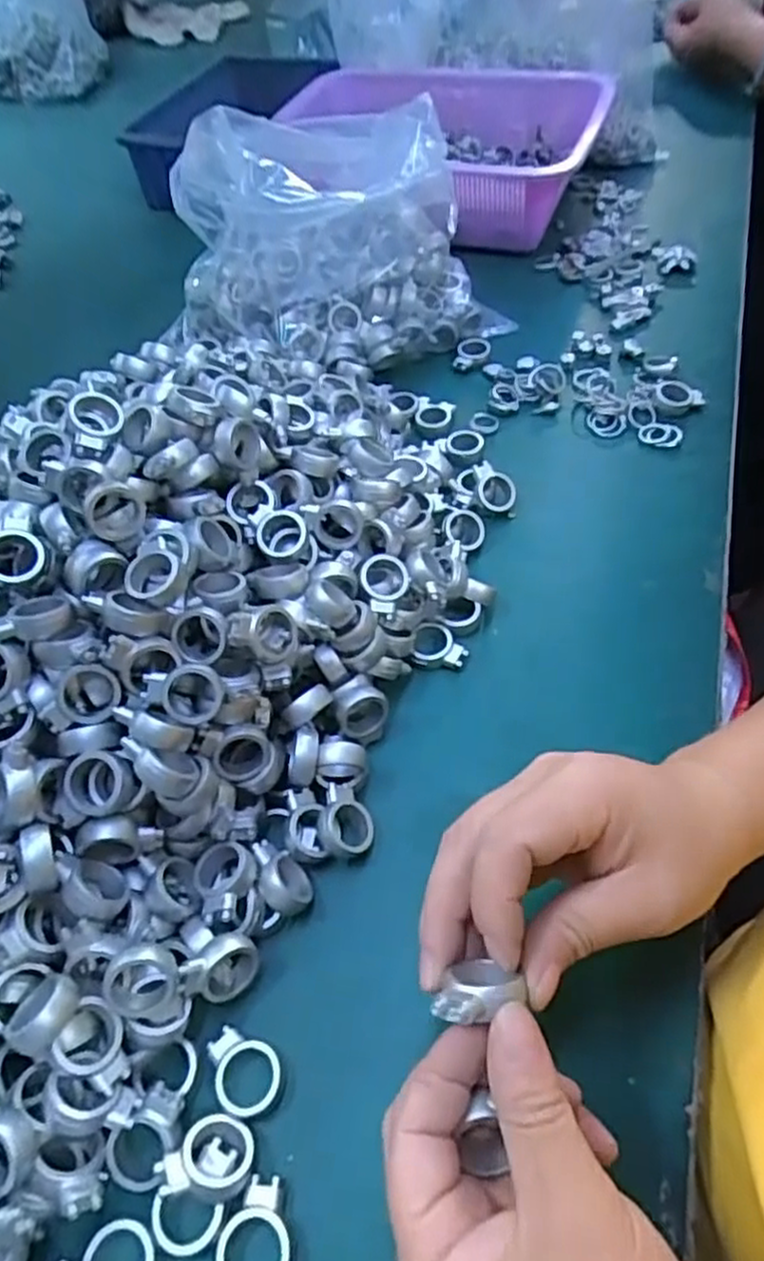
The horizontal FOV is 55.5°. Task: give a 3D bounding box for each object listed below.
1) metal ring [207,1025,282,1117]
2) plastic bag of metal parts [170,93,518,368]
[{"bbox_3d":[-0.055,0.171,0.283,0.033,0.007,0.025,31,62,24],"label":"metal ring"},{"bbox_3d":[-0.037,-0.284,0.526,0.199,0.149,0.159,-33,58,-18],"label":"plastic bag of metal parts"}]

